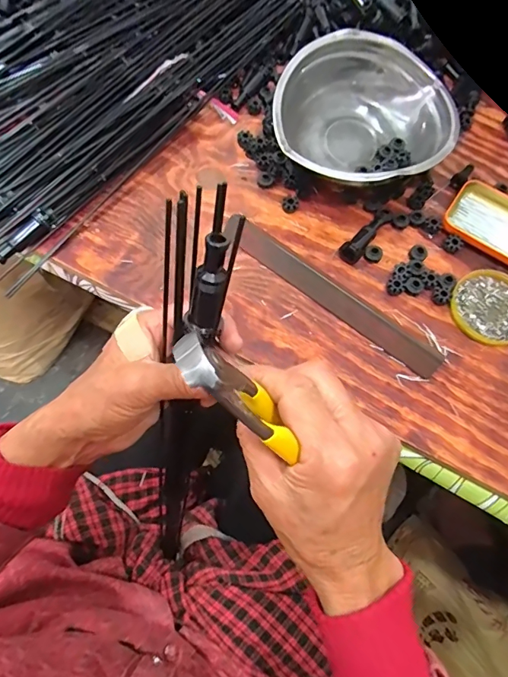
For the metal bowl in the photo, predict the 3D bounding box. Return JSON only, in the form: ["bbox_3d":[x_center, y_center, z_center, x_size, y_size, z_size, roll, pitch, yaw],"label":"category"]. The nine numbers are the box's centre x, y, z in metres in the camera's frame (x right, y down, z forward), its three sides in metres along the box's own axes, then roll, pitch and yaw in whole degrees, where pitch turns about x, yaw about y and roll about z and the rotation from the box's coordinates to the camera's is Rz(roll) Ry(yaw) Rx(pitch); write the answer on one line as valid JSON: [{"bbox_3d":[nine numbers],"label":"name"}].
[{"bbox_3d":[0.125,-0.244,0.505,0.188,0.088,0.188,1,66,-3],"label":"metal bowl"}]

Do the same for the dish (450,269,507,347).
[{"bbox_3d":[0.250,-0.032,0.465,0.081,0.014,0.079,1,66,-3],"label":"dish"}]

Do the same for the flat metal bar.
[{"bbox_3d":[0.077,-0.049,0.465,0.260,0.014,0.032,37,69,12],"label":"flat metal bar"}]

